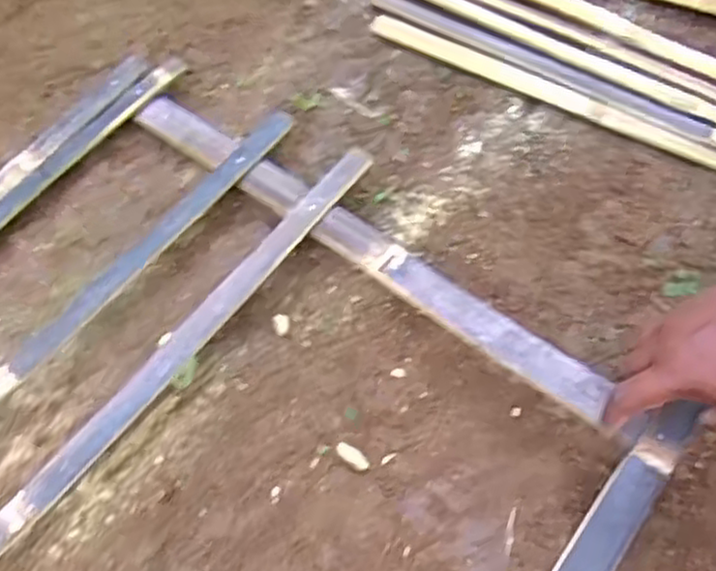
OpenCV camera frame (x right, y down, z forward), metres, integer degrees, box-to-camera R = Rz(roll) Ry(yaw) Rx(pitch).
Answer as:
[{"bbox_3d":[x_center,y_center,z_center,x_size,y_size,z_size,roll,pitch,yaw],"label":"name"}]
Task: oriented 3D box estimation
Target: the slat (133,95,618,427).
[{"bbox_3d":[-0.013,-0.047,0.660,0.516,0.016,0.039,34,69,23],"label":"slat"}]

